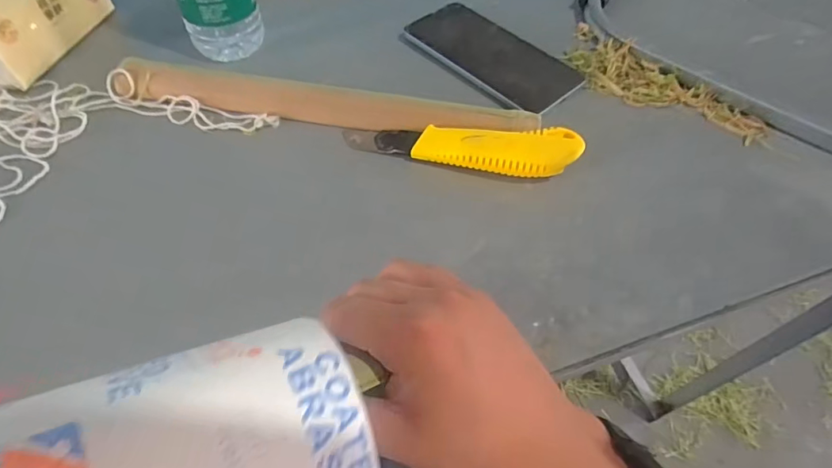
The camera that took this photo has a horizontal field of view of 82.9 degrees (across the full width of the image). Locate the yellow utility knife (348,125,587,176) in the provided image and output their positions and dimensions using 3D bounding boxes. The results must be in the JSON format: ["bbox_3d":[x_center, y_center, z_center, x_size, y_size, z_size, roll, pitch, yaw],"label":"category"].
[{"bbox_3d":[0.032,-0.068,0.343,0.168,0.024,0.035,11,56,7],"label":"yellow utility knife"}]

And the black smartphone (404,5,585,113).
[{"bbox_3d":[0.067,-0.160,0.415,0.075,0.007,0.155,-34,63,-22],"label":"black smartphone"}]

